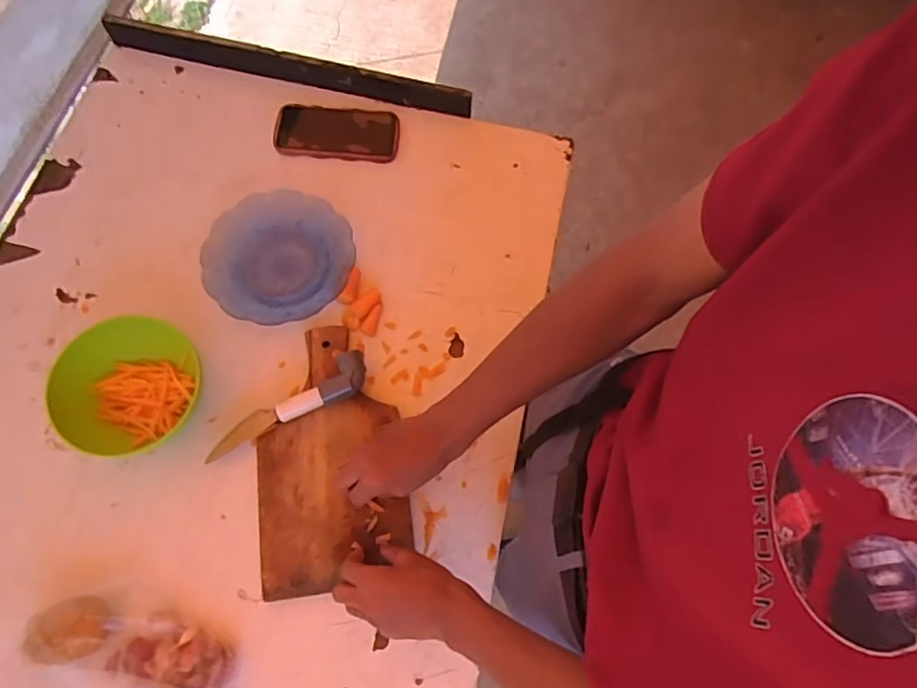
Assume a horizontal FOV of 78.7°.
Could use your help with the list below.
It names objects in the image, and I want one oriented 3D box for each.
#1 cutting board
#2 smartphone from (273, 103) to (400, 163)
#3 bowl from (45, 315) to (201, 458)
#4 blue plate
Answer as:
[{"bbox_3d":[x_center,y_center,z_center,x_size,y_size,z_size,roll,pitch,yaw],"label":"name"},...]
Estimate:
[{"bbox_3d":[-0.148,0.120,0.636,0.158,0.021,0.288,-9,75,-4],"label":"cutting board"},{"bbox_3d":[-0.173,-0.309,0.800,0.172,0.015,0.090,3,70,-2],"label":"smartphone"},{"bbox_3d":[-0.363,0.050,0.622,0.138,0.073,0.132,1,70,-3],"label":"bowl"},{"bbox_3d":[-0.225,-0.110,0.709,0.168,0.039,0.177,1,70,-3],"label":"blue plate"}]

